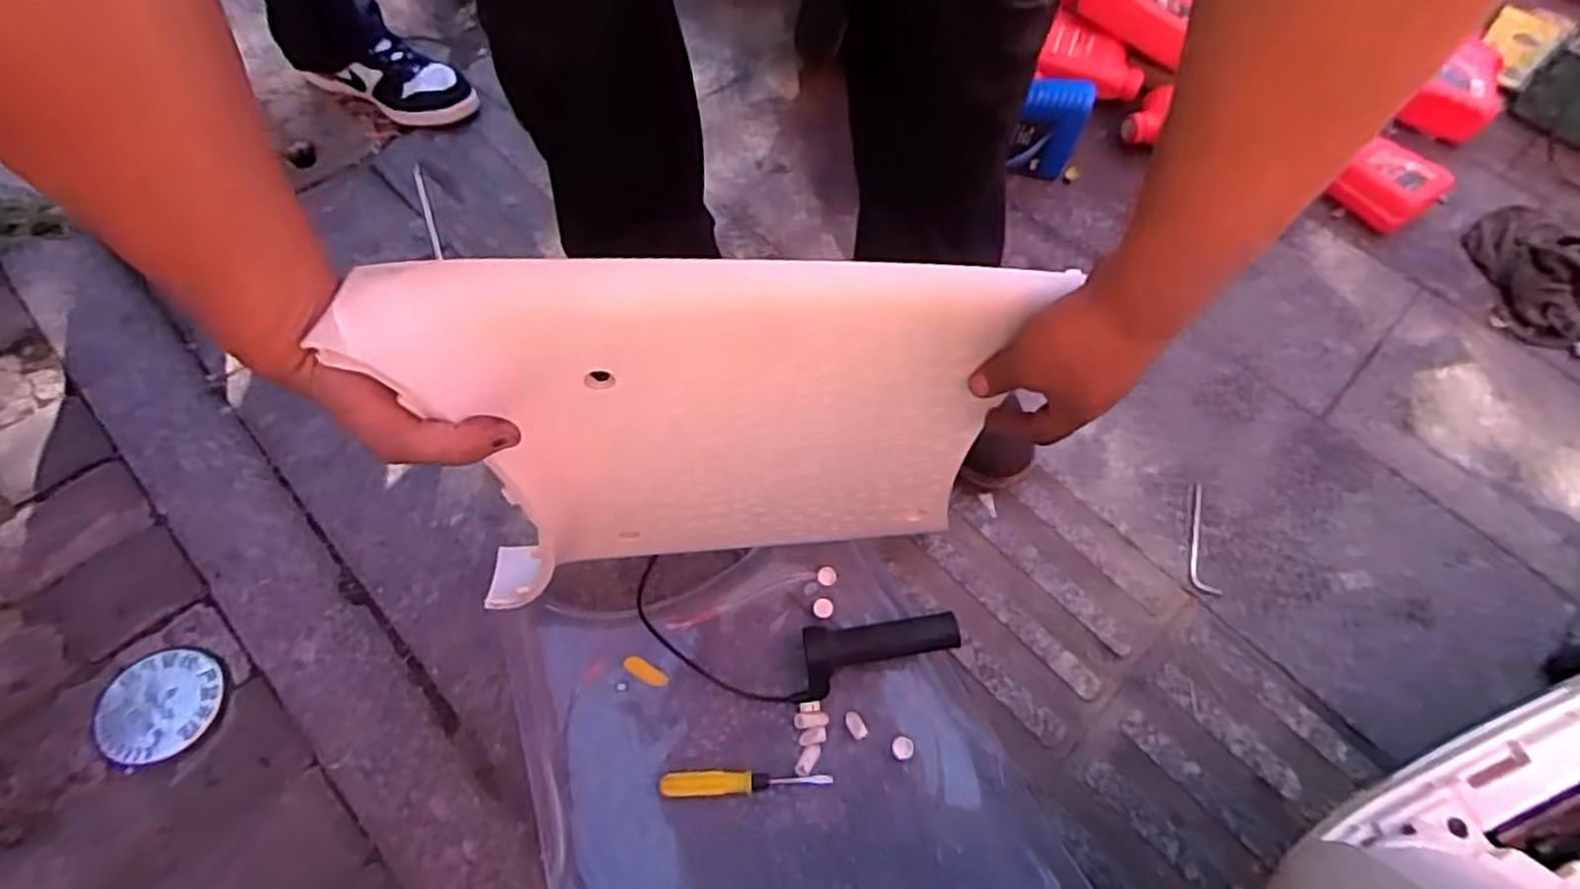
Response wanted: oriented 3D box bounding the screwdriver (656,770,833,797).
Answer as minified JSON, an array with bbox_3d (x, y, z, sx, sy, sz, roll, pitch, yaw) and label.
[{"bbox_3d":[-0.039,0.300,0.651,0.150,0.016,0.021,-1,62,-4],"label":"screwdriver"}]

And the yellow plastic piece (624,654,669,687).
[{"bbox_3d":[-0.137,0.215,0.694,0.046,0.009,0.015,27,63,11],"label":"yellow plastic piece"}]

